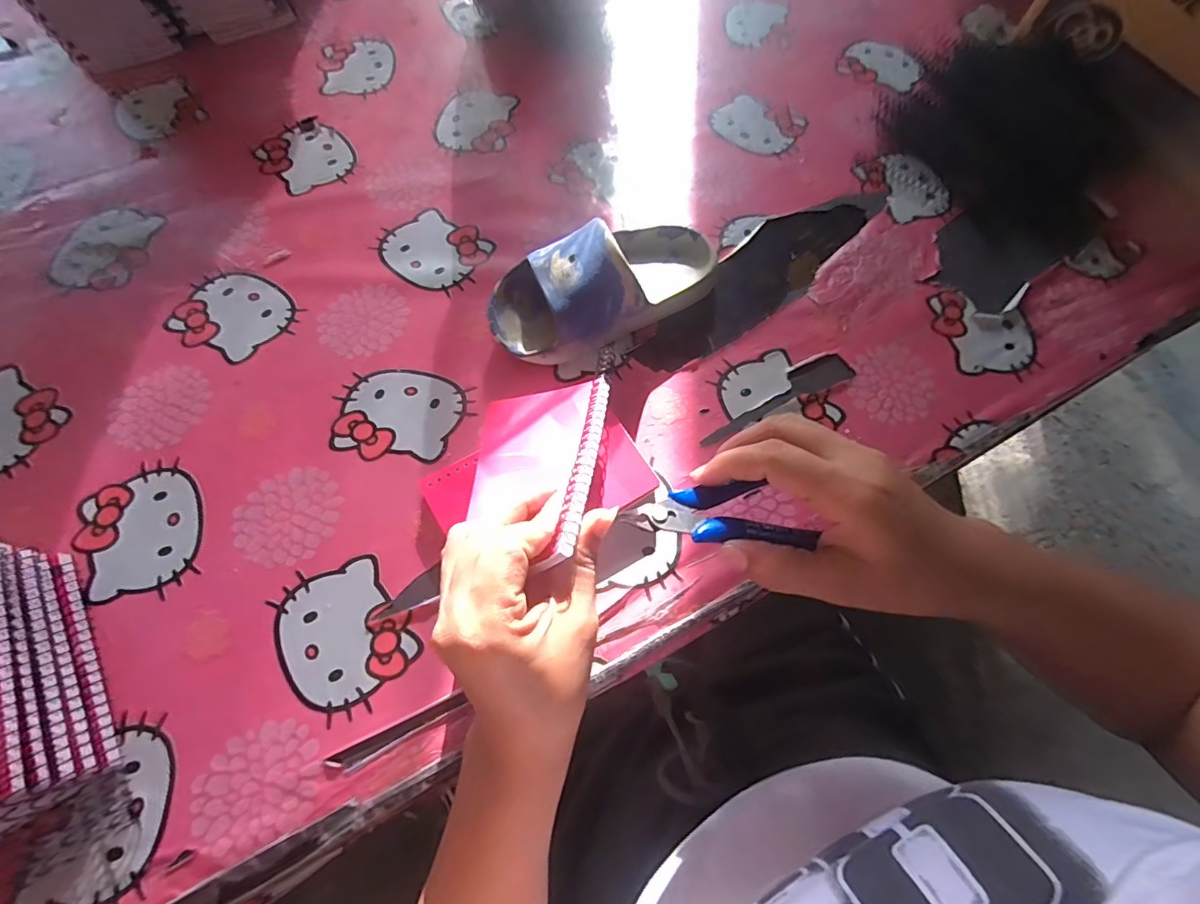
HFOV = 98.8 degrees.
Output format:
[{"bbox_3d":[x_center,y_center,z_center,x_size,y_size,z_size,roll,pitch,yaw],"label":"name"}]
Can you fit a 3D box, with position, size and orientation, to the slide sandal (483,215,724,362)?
[{"bbox_3d":[0.007,-0.125,0.370,0.179,0.059,0.085,-21,69,-10],"label":"slide sandal"}]

